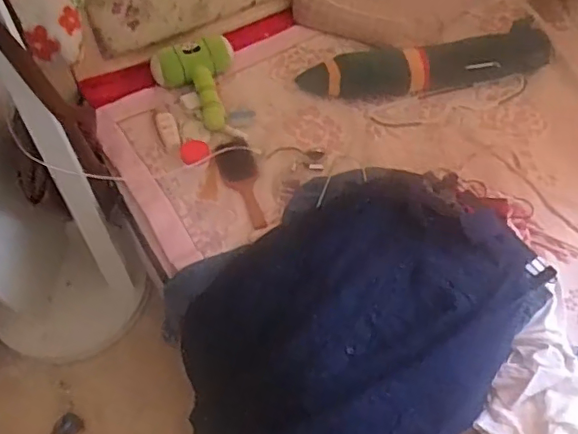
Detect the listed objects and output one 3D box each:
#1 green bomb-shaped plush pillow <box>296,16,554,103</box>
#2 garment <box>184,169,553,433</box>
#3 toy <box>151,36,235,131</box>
[{"bbox_3d":[0.321,-0.355,1.340,0.591,0.085,0.095,-8,56,-4],"label":"green bomb-shaped plush pillow"},{"bbox_3d":[0.101,0.181,1.017,0.497,0.204,0.627,34,63,22],"label":"garment"},{"bbox_3d":[-0.192,-0.325,1.336,0.200,0.070,0.223,-28,60,-16],"label":"toy"}]

